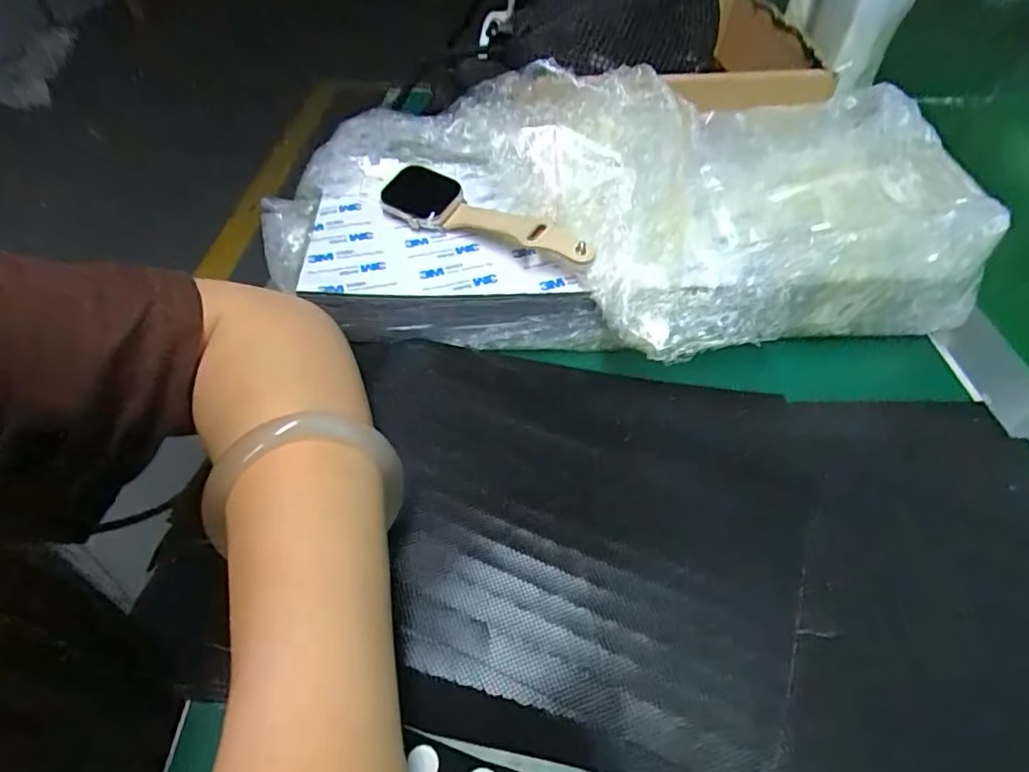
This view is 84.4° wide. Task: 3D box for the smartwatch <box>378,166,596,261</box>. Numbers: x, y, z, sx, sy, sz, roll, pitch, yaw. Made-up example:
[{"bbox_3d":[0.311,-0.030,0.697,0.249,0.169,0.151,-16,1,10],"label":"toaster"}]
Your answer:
[{"bbox_3d":[-0.017,-0.084,0.301,0.124,0.019,0.034,30,54,24],"label":"smartwatch"}]

